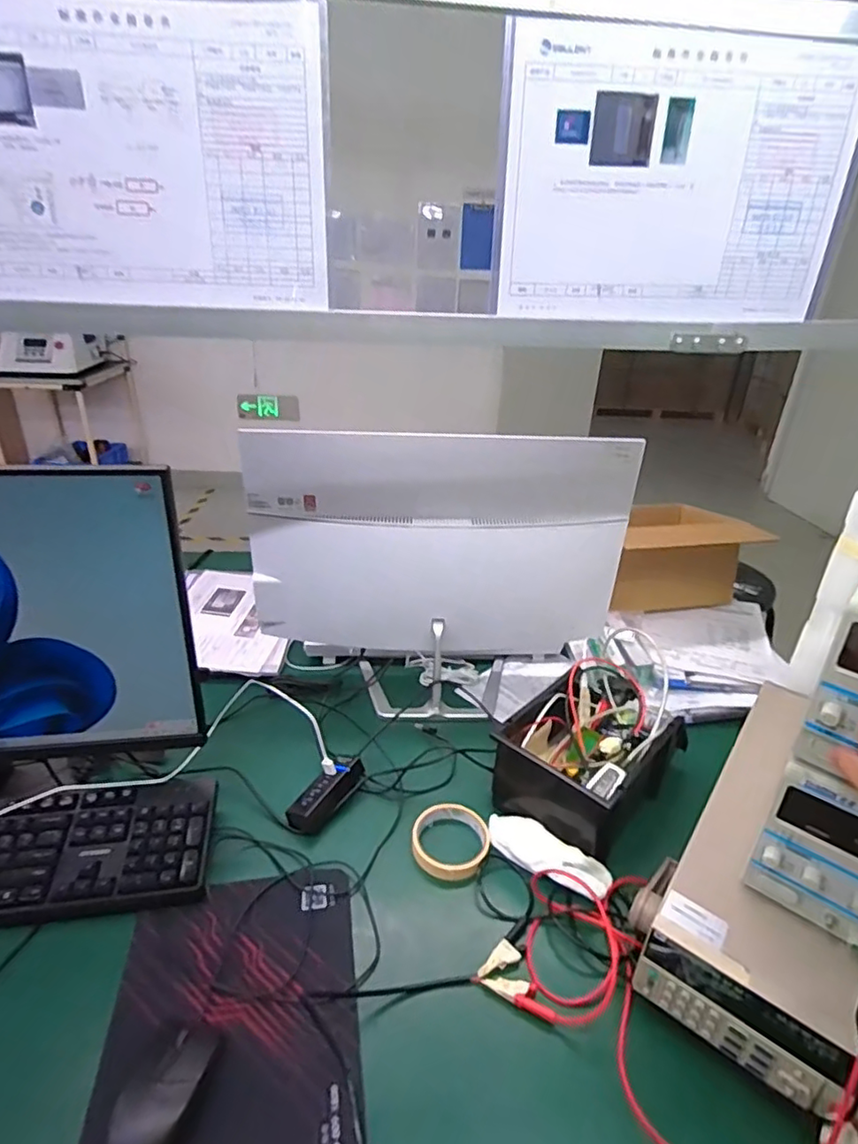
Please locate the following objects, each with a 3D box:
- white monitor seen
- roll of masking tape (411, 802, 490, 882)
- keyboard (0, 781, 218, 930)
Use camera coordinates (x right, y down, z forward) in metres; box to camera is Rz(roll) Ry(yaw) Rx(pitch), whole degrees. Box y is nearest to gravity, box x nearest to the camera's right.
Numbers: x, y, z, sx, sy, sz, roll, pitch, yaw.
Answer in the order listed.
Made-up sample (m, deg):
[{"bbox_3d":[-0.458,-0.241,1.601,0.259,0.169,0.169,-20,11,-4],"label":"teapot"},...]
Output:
[{"bbox_3d":[0.021,0.003,0.878,0.539,0.390,0.143,-4,28,-12],"label":"white monitor seen"},{"bbox_3d":[0.024,0.305,0.681,0.086,0.019,0.087,2,27,-1],"label":"roll of masking tape"},{"bbox_3d":[-0.457,0.299,0.624,0.441,0.038,0.136,-2,27,-9],"label":"keyboard"}]

